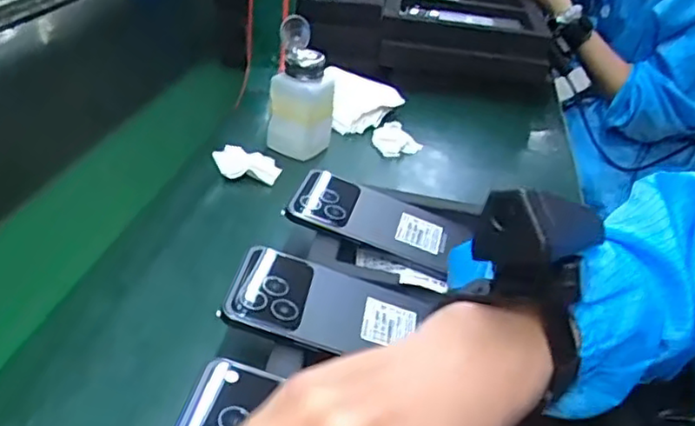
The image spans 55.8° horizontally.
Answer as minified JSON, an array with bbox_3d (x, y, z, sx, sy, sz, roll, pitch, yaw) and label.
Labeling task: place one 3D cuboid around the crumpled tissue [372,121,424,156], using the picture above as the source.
[{"bbox_3d":[0.055,-0.081,0.722,0.054,0.027,0.039,9,34,4],"label":"crumpled tissue"}]

